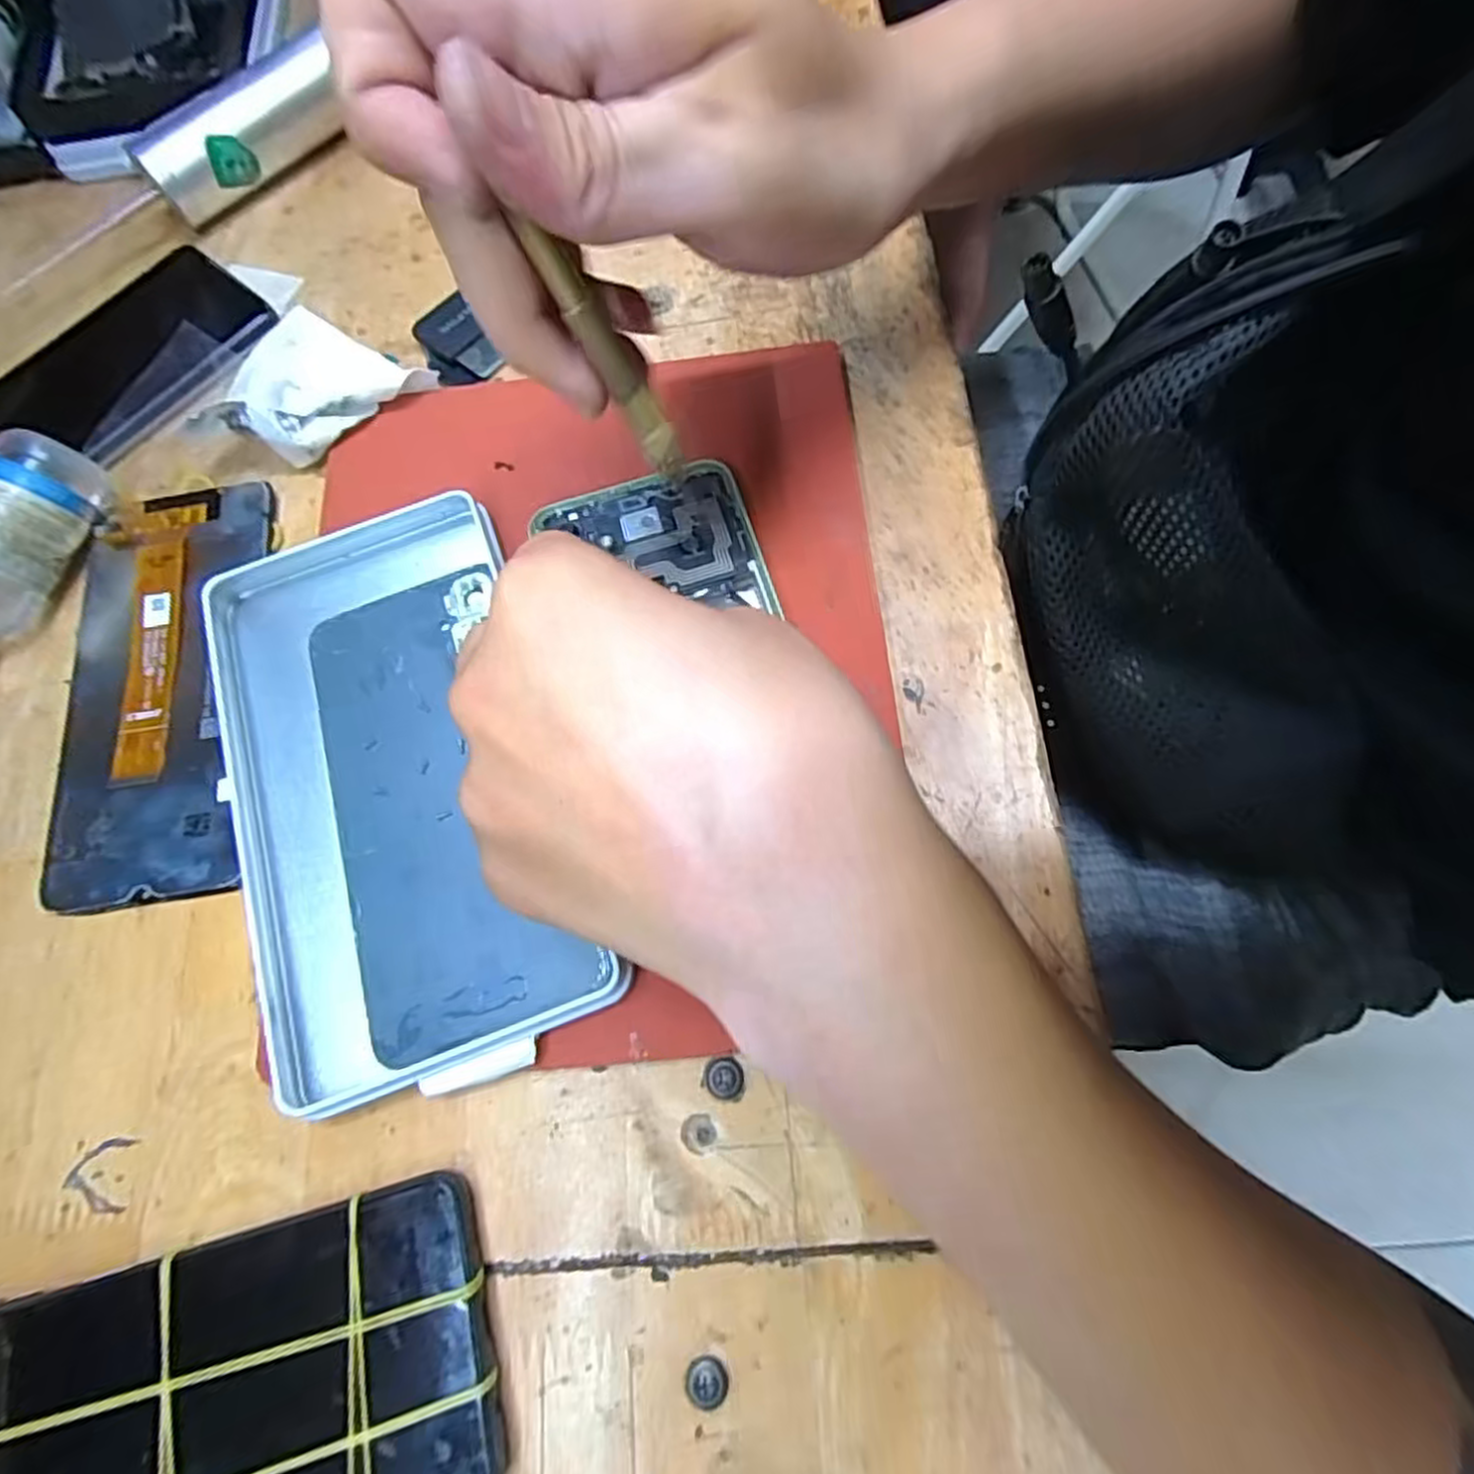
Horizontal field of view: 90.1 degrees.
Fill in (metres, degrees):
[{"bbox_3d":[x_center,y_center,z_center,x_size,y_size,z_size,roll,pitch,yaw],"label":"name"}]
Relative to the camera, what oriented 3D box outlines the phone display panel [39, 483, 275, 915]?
[{"bbox_3d":[-0.206,-0.020,0.261,0.070,0.007,0.156,-8,70,2],"label":"phone display panel"}]

